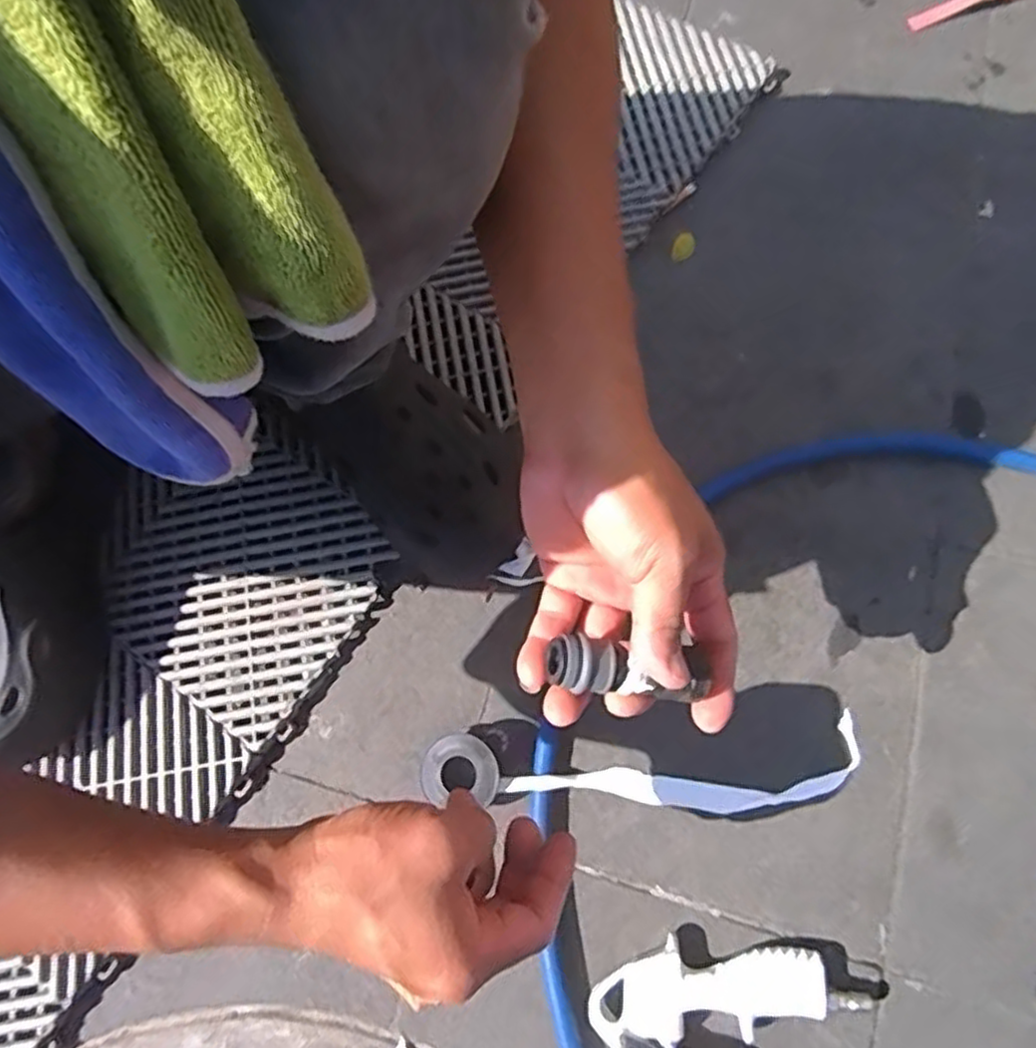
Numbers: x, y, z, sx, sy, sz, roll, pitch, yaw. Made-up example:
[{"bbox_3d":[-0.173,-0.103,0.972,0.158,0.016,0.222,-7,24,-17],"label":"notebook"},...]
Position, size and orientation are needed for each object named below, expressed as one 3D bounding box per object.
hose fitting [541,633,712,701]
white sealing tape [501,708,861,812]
[{"bbox_3d":[0.050,0.069,0.327,0.071,0.018,0.023,13,67,-12],"label":"hose fitting"},{"bbox_3d":[0.120,0.177,0.509,0.252,0.018,0.057,-3,67,0],"label":"white sealing tape"}]

